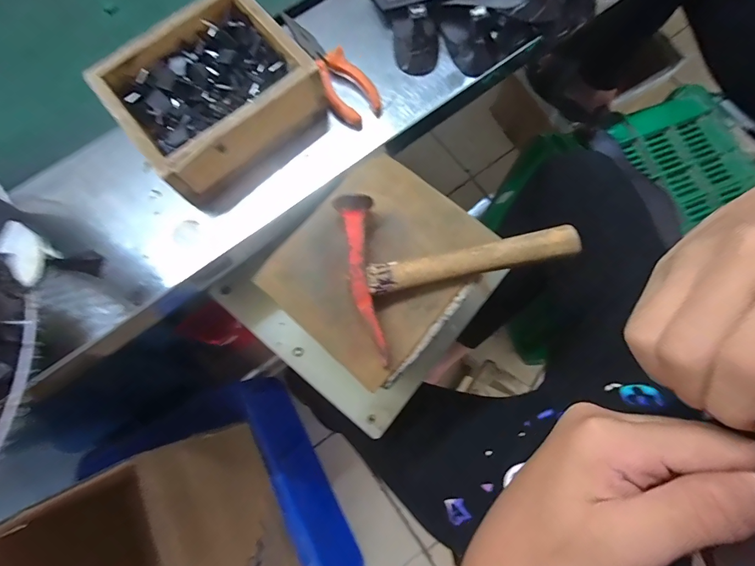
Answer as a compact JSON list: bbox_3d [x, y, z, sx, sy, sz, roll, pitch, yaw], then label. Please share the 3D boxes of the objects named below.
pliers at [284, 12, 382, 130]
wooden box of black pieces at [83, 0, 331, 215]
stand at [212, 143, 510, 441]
[{"bbox_3d":[-0.054,-0.237,0.428,0.048,0.033,0.149,-36,79,-7],"label":"pliers"},{"bbox_3d":[-0.169,-0.195,0.398,0.179,0.065,0.161,-40,79,-7],"label":"wooden box of black pieces"},{"bbox_3d":[-0.028,0.002,0.425,0.259,0.166,0.236,0,77,1],"label":"stand"}]

